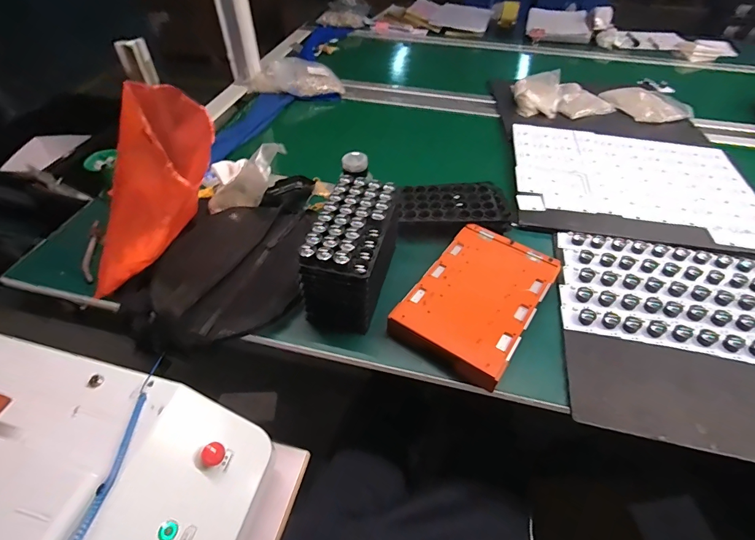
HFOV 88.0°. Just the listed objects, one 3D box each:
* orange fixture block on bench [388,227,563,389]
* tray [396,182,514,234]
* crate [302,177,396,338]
[{"bbox_3d":[0.150,0.043,0.593,0.164,0.037,0.262,28,55,23],"label":"orange fixture block on bench"},{"bbox_3d":[0.135,-0.113,0.728,0.218,0.049,0.115,-2,50,-1],"label":"tray"},{"bbox_3d":[-0.035,-0.028,0.596,0.097,0.138,0.192,12,50,12],"label":"crate"}]

